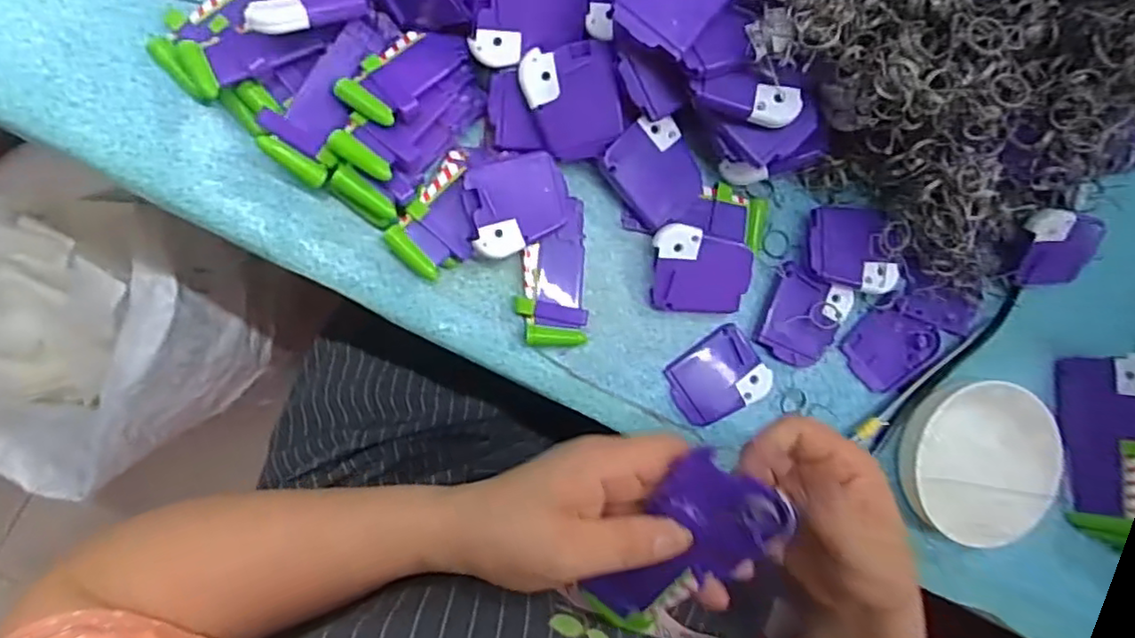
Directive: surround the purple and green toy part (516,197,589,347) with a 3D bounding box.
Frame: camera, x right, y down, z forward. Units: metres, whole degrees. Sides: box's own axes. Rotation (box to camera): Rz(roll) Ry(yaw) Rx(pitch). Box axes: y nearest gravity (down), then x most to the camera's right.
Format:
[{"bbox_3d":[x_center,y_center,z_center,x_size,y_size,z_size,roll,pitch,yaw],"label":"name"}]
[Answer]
[{"bbox_3d":[-0.009,-0.028,0.408,0.043,0.011,0.087,-2,91,-9],"label":"purple and green toy part"}]

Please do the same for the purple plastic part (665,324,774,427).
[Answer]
[{"bbox_3d":[0.098,0.040,0.427,0.062,0.004,0.052,-36,96,-7],"label":"purple plastic part"}]

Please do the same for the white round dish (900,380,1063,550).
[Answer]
[{"bbox_3d":[0.284,0.099,0.447,0.118,0.025,0.108,0,90,-10],"label":"white round dish"}]

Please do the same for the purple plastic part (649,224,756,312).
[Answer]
[{"bbox_3d":[0.085,-0.030,0.416,0.061,0.021,0.051,3,90,-10],"label":"purple plastic part"}]

